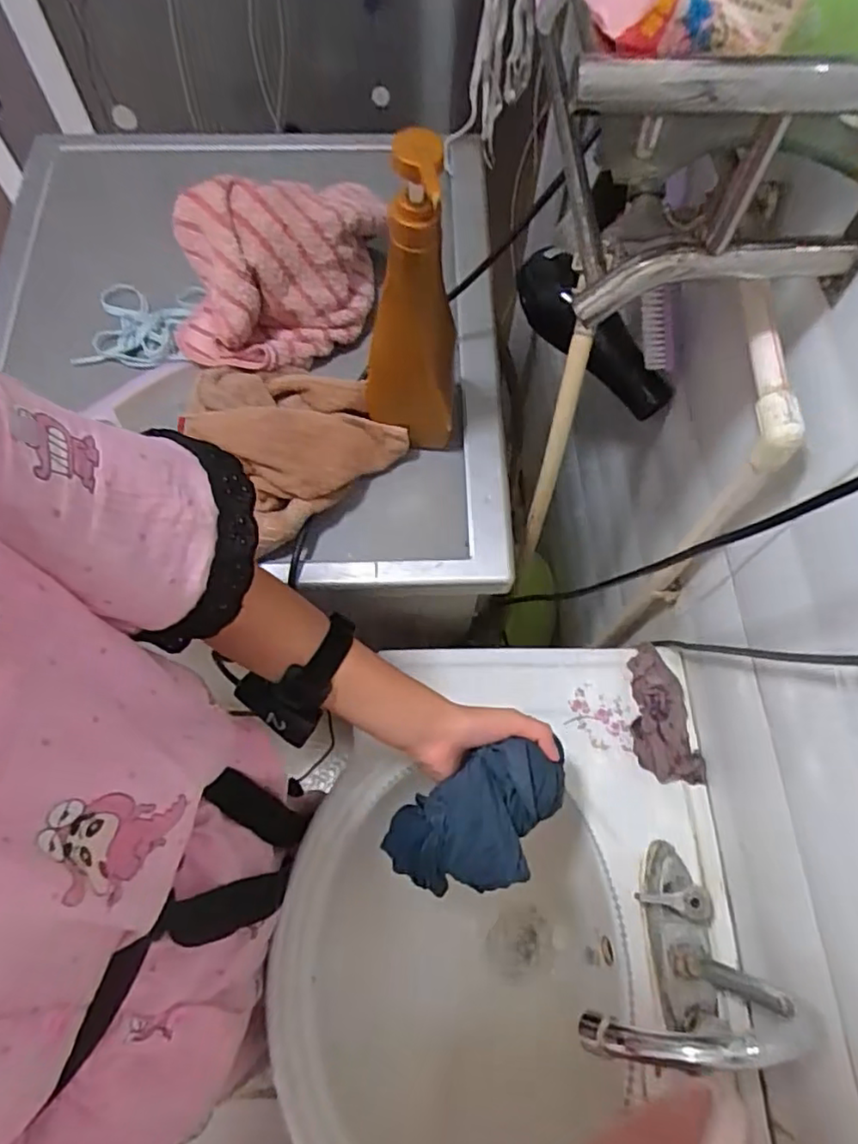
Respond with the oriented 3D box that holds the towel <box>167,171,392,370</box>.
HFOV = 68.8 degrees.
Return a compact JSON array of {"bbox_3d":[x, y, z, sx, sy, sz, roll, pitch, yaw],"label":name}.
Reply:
[{"bbox_3d":[-0.144,-0.294,0.625,0.239,0.124,0.136,-20,69,-8],"label":"towel"}]

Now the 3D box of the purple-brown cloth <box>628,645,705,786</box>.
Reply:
[{"bbox_3d":[0.243,0.150,0.664,0.060,0.030,0.143,-6,68,-3],"label":"purple-brown cloth"}]

